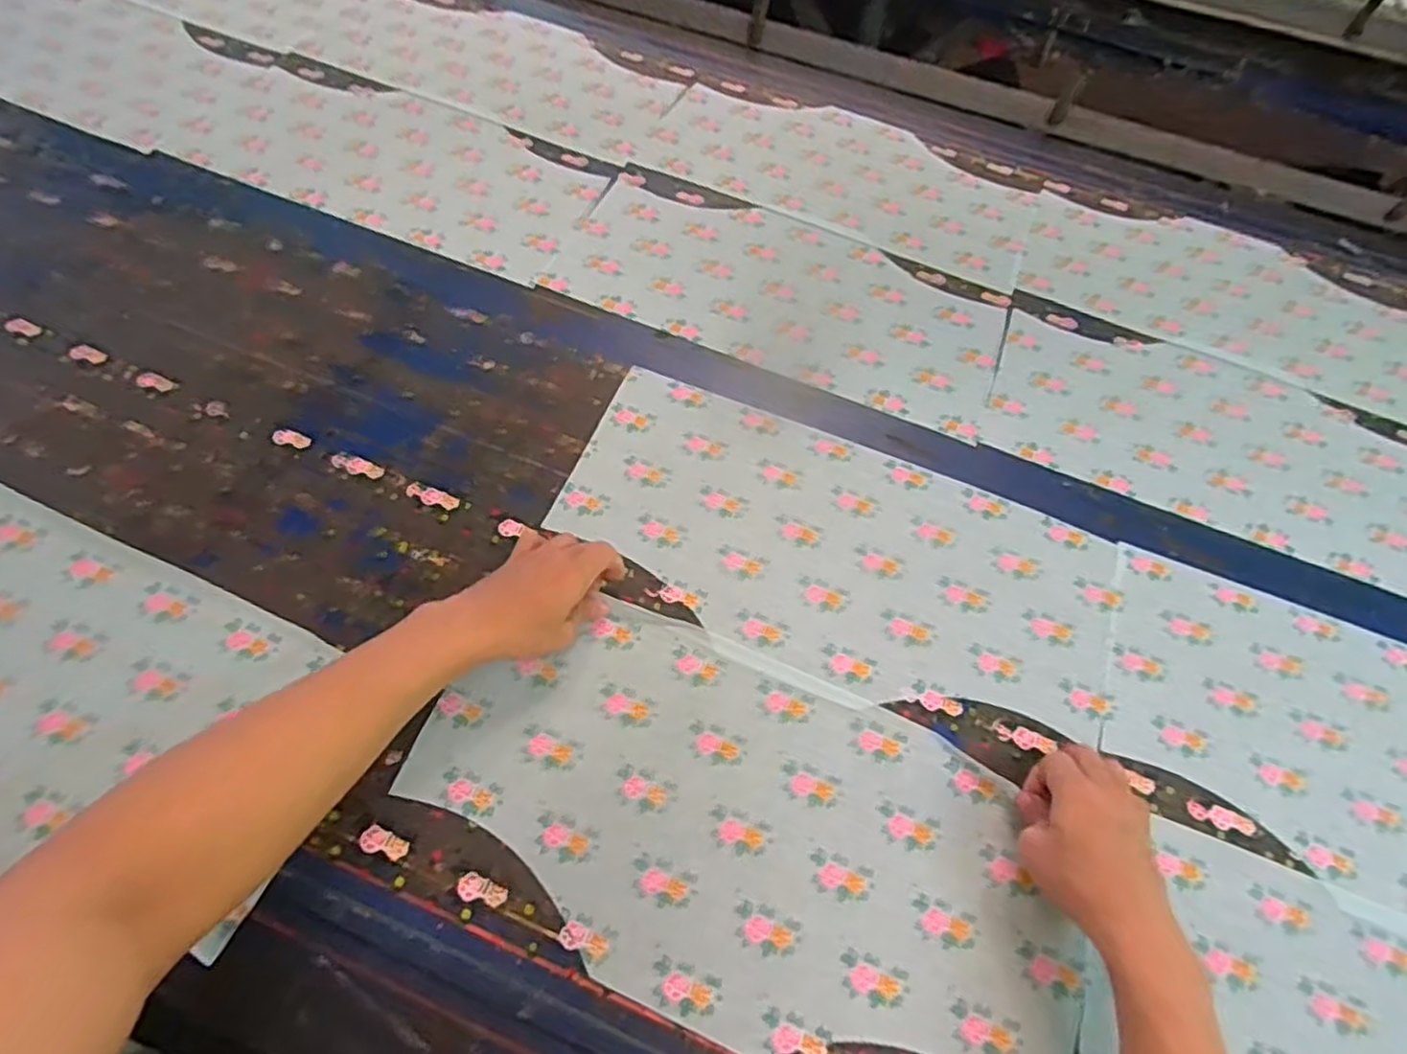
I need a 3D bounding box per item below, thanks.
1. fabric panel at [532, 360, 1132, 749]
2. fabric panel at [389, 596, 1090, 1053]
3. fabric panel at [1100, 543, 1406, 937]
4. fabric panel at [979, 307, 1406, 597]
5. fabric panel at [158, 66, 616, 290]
[{"bbox_3d":[0.113,0.021,0.620,0.480,0.009,0.243,23,61,8],"label":"fabric panel"},{"bbox_3d":[0.030,0.218,0.506,0.472,0.008,0.235,22,61,8],"label":"fabric panel"},{"bbox_3d":[0.571,0.201,0.561,0.482,0.010,0.242,21,60,7],"label":"fabric panel"},{"bbox_3d":[0.539,-0.088,0.718,0.473,0.010,0.224,21,61,7],"label":"fabric panel"},{"bbox_3d":[-0.368,-0.445,0.845,0.500,0.008,0.235,25,62,9],"label":"fabric panel"}]

